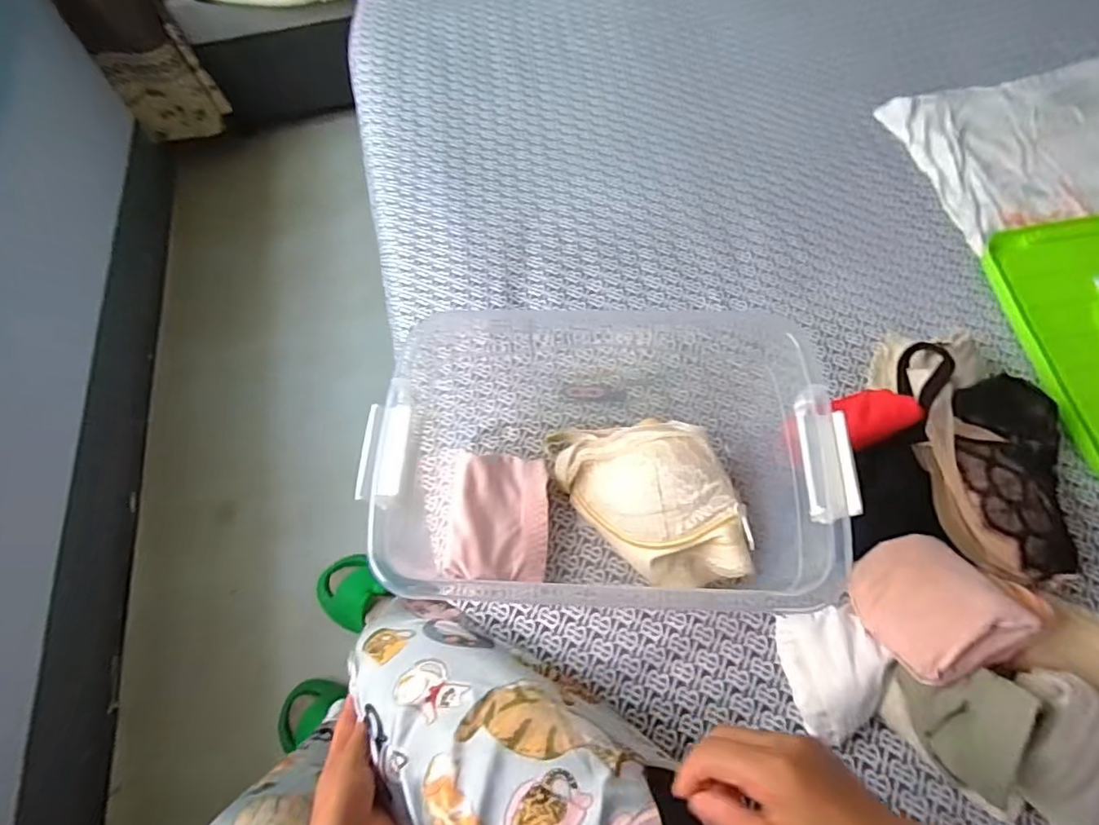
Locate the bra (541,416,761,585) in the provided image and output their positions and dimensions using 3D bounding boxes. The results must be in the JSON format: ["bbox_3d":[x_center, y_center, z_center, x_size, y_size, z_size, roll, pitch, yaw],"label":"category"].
[{"bbox_3d":[0.087,0.077,0.539,0.182,0.097,0.145,1,64,4],"label":"bra"}]

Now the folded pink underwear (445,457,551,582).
[{"bbox_3d":[-0.053,0.105,0.556,0.103,0.053,0.124,2,64,5],"label":"folded pink underwear"}]

